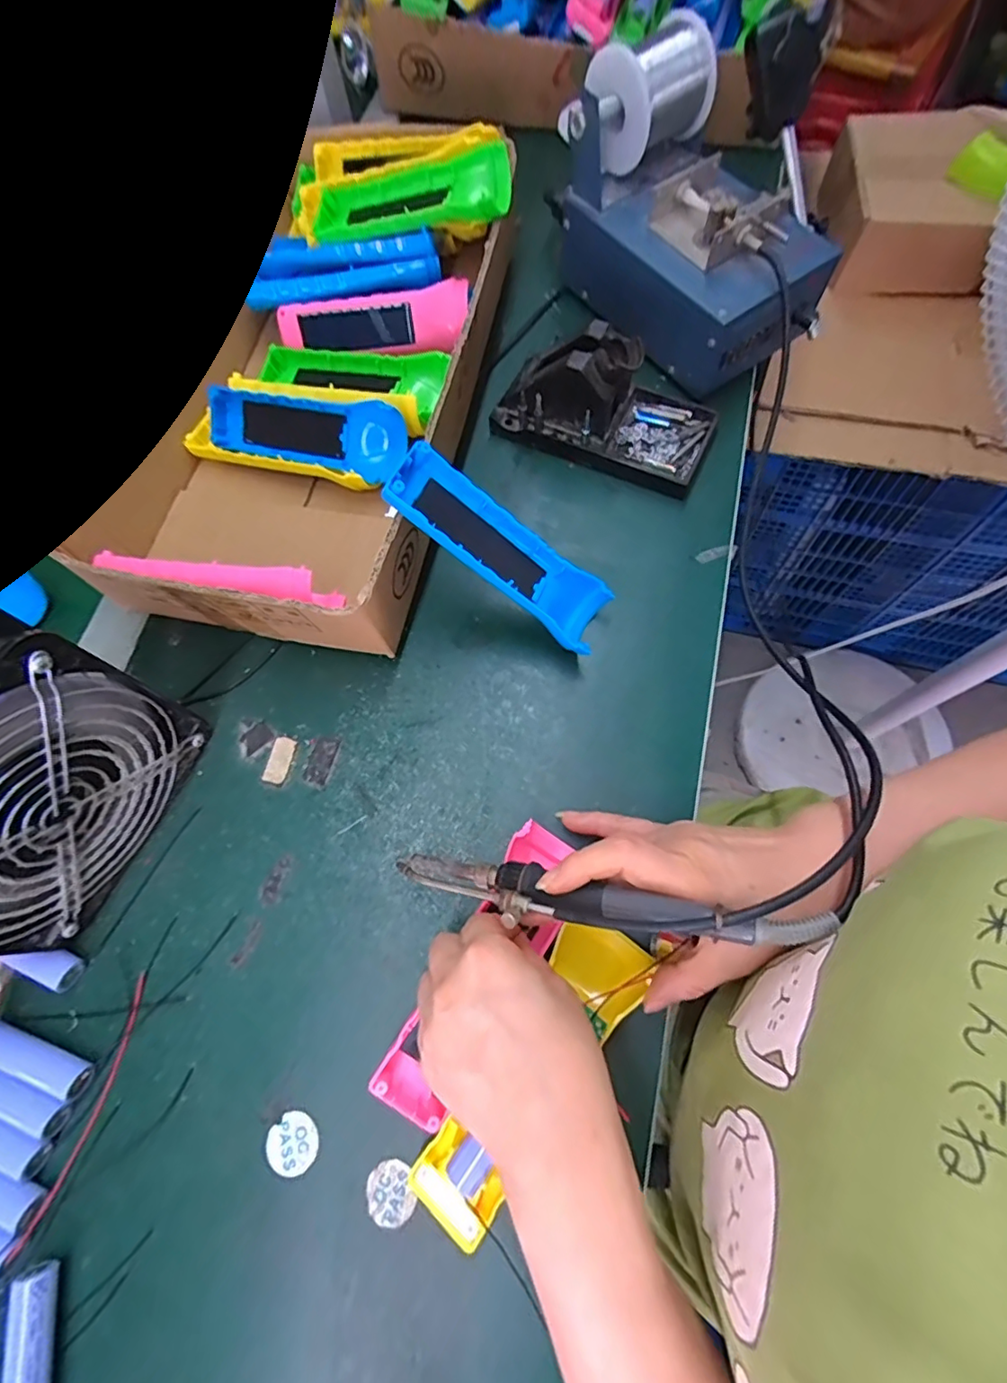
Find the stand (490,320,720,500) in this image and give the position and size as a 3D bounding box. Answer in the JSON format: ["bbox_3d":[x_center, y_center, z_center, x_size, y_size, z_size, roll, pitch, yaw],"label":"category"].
[{"bbox_3d":[0.076,-0.212,0.403,0.154,0.069,0.074,23,73,11],"label":"stand"}]

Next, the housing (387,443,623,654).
[{"bbox_3d":[-0.003,-0.084,0.348,0.150,0.032,0.047,34,72,-19],"label":"housing"}]

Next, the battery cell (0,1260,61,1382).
[{"bbox_3d":[-0.218,0.309,0.259,0.017,0.021,0.064,-15,70,-1],"label":"battery cell"}]

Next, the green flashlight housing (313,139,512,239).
[{"bbox_3d":[-0.073,-0.369,0.418,0.157,0.025,0.045,9,71,20],"label":"green flashlight housing"}]

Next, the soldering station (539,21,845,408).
[{"bbox_3d":[0.138,-0.343,0.411,0.117,0.123,0.200,-38,72,-9],"label":"soldering station"}]

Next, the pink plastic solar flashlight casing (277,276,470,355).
[{"bbox_3d":[-0.099,-0.287,0.439,0.151,0.025,0.044,-1,116,9],"label":"pink plastic solar flashlight casing"}]

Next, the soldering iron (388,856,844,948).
[{"bbox_3d":[0.034,0.093,0.254,0.194,0.023,0.021,1,69,27],"label":"soldering iron"}]

